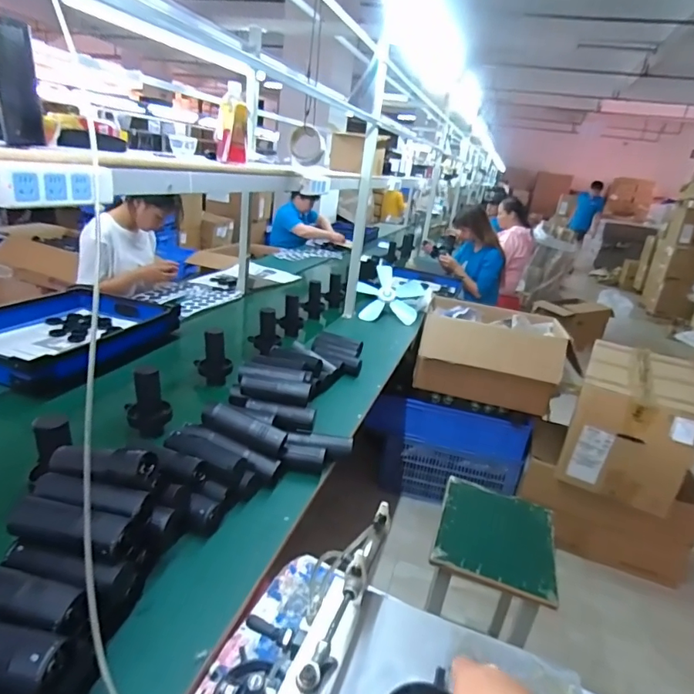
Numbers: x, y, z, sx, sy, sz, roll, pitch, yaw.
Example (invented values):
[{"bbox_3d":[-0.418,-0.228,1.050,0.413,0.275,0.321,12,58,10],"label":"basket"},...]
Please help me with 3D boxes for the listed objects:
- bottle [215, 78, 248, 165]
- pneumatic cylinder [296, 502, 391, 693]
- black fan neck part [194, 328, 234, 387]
[{"bbox_3d":[-0.279,-0.542,1.158,0.073,0.171,0.056,1,23,-16],"label":"bottle"},{"bbox_3d":[0.001,0.283,0.542,0.032,0.083,0.235,14,23,16],"label":"pneumatic cylinder"},{"bbox_3d":[-0.397,0.030,1.405,0.073,0.184,0.076,-8,26,-34],"label":"black fan neck part"}]

